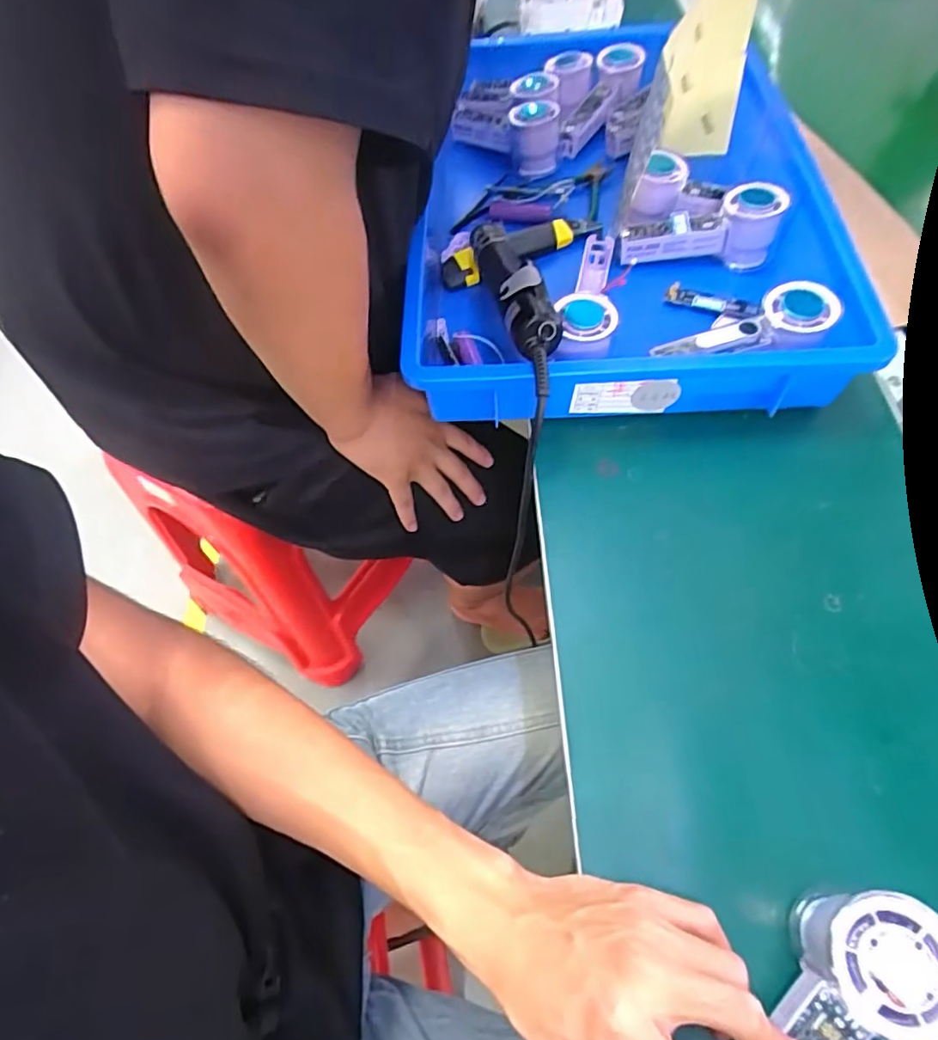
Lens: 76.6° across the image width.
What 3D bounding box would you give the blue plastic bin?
[{"bbox_3d":[0.134,-0.334,0.587,0.362,0.092,0.579,0,60,3],"label":"blue plastic bin"}]

